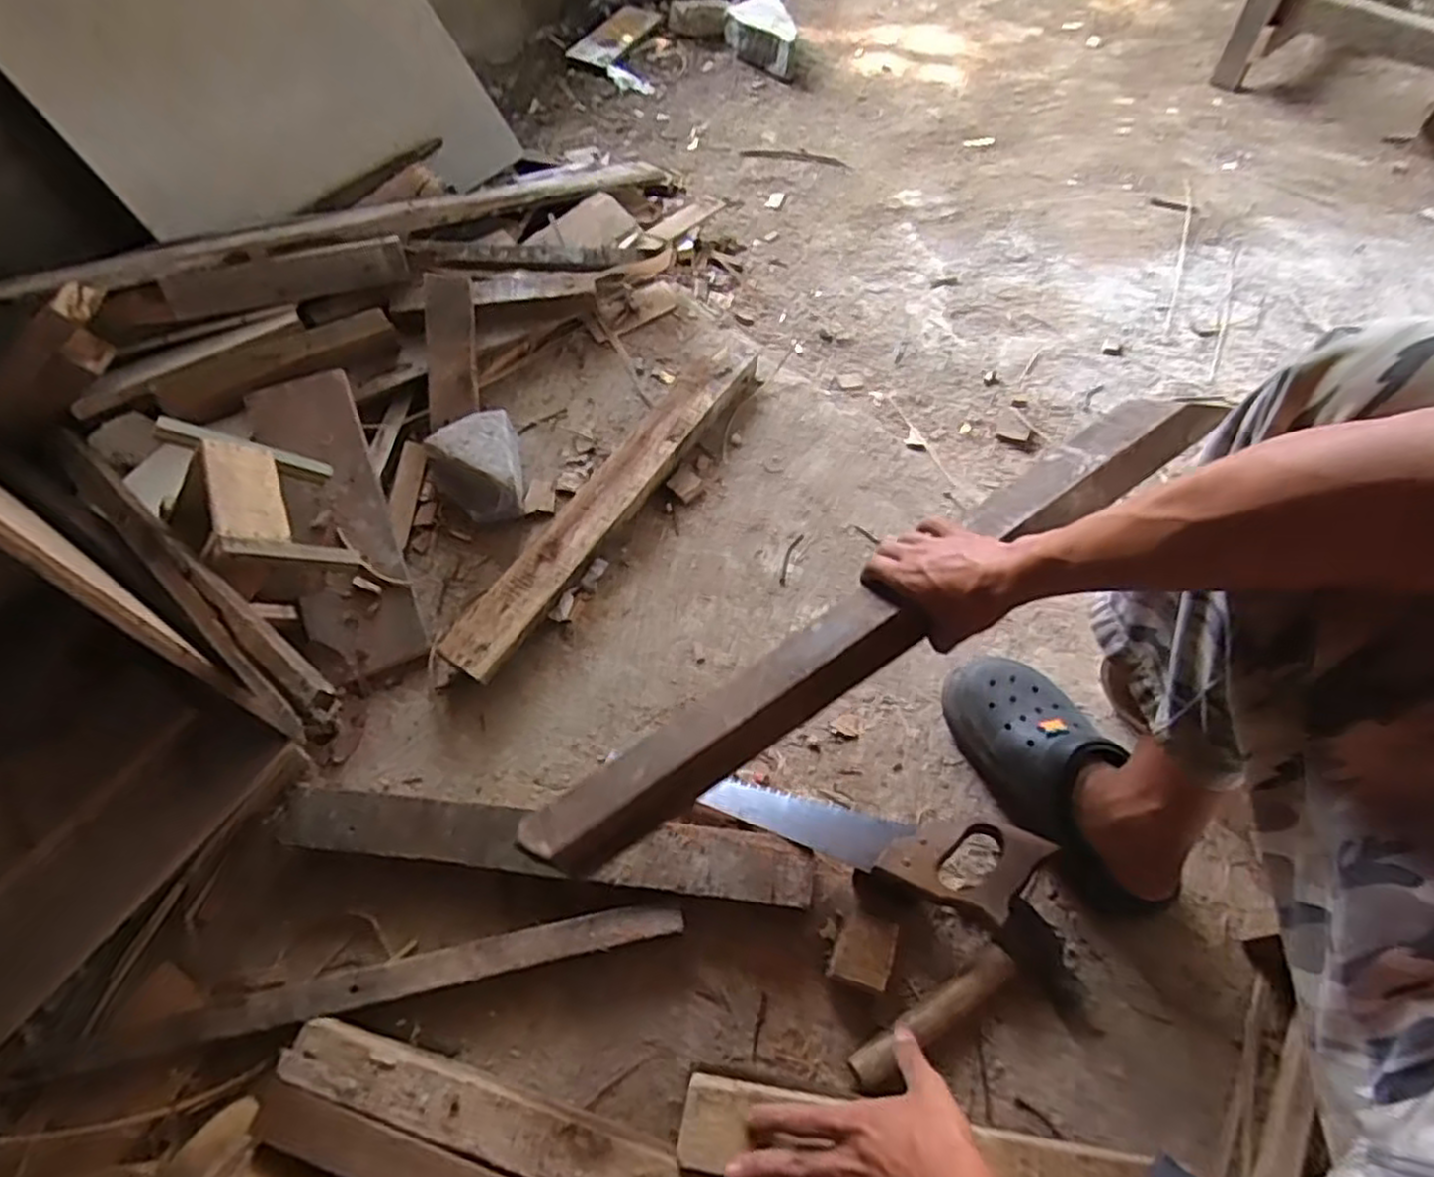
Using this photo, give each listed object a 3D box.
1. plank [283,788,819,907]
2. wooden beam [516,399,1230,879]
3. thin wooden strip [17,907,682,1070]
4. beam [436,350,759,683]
[{"bbox_3d":[-0.160,0.247,0.702,0.496,0.042,0.058,6,60,5],"label":"plank"},{"bbox_3d":[0.144,0.025,0.633,0.699,0.047,0.073,-34,64,-5],"label":"wooden beam"},{"bbox_3d":[-0.307,0.354,0.649,0.551,0.024,0.029,-10,60,-5],"label":"thin wooden strip"},{"bbox_3d":[-0.125,-0.119,0.916,0.077,0.059,0.572,30,64,17],"label":"beam"}]

